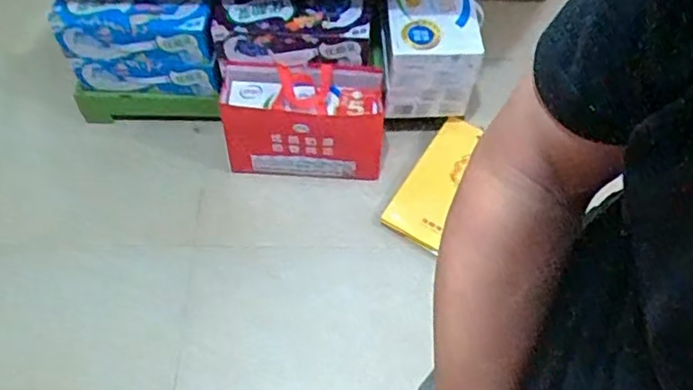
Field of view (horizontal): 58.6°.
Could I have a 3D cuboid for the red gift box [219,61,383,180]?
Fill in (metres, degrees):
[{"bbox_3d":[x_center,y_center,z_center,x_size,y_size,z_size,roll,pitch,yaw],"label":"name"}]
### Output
[{"bbox_3d":[-0.099,-0.169,1.440,0.369,0.208,0.172,4,60,1],"label":"red gift box"}]

